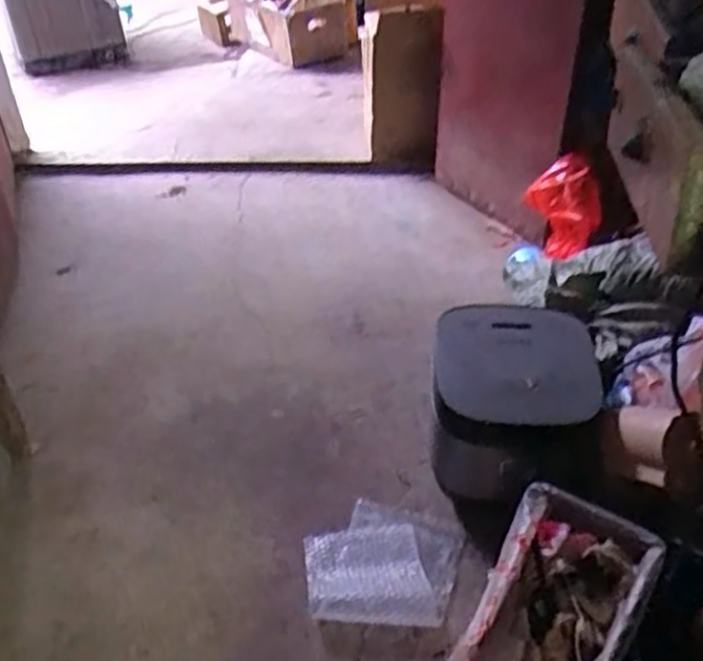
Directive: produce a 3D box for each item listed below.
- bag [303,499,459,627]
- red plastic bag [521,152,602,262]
[{"bbox_3d":[0.044,0.349,1.169,0.226,0.020,0.209,-1,40,3],"label":"bag"},{"bbox_3d":[0.473,-0.276,1.709,0.153,0.187,0.149,3,40,7],"label":"red plastic bag"}]

